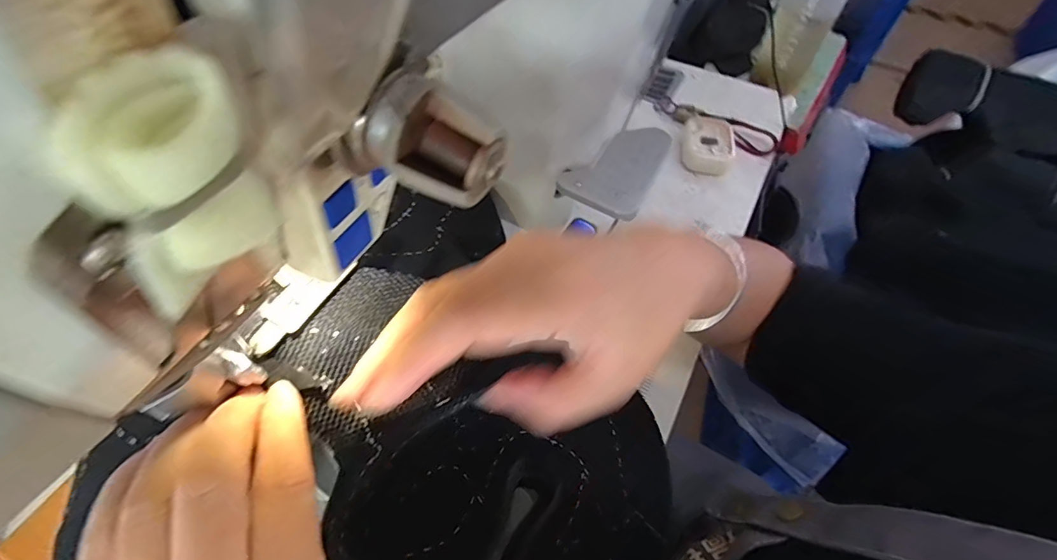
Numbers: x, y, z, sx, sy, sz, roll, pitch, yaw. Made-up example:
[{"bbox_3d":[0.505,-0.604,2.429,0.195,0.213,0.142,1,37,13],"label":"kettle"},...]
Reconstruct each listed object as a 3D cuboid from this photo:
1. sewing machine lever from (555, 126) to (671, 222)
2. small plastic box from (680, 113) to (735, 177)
[{"bbox_3d":[0.076,-0.102,0.413,0.064,0.023,0.105,23,58,14],"label":"sewing machine lever"},{"bbox_3d":[0.202,-0.154,0.550,0.056,0.020,0.077,16,57,9],"label":"small plastic box"}]

